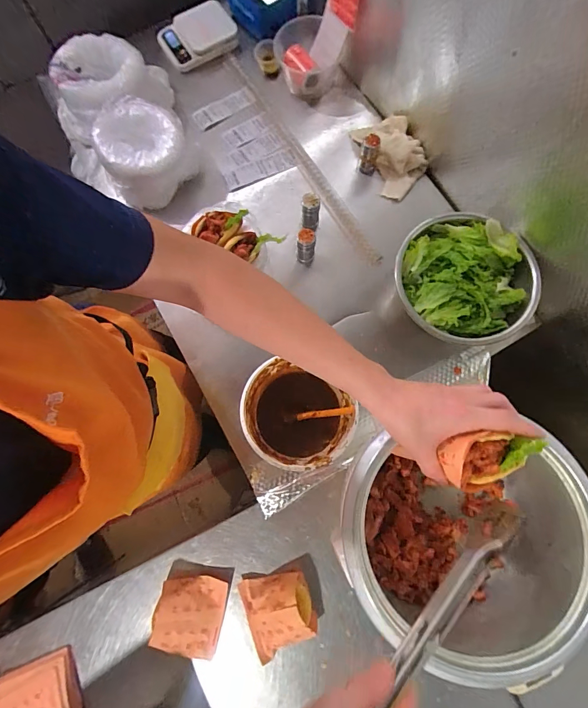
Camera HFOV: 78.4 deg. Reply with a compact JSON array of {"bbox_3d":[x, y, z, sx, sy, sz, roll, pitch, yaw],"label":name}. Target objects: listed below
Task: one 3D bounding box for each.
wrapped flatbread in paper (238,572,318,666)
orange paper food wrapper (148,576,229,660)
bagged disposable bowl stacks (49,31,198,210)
[{"bbox_3d":[-0.025,0.452,0.629,0.117,0.059,0.125,-20,77,-4],"label":"wrapped flatbread in paper"},{"bbox_3d":[-0.186,0.464,0.636,0.113,0.059,0.129,11,77,3],"label":"orange paper food wrapper"},{"bbox_3d":[-0.385,-0.524,0.815,0.247,0.136,0.334,-23,78,-5],"label":"bagged disposable bowl stacks"}]

